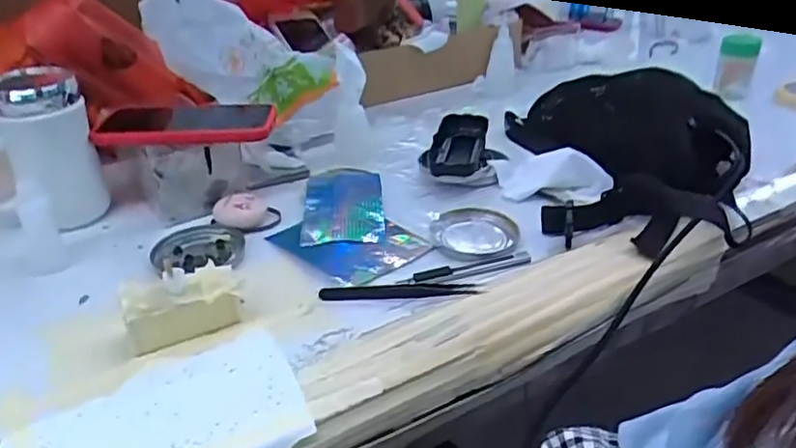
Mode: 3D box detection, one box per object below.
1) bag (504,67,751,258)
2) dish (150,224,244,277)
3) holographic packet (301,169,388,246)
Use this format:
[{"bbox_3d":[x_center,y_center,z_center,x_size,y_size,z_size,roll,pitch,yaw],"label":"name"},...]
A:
[{"bbox_3d":[0.237,-0.085,0.647,0.206,0.079,0.301,-8,33,5],"label":"bag"},{"bbox_3d":[-0.182,0.018,0.566,0.078,0.016,0.074,-8,34,5],"label":"dish"},{"bbox_3d":[-0.055,-0.020,0.634,0.079,0.014,0.149,-11,33,1],"label":"holographic packet"}]

